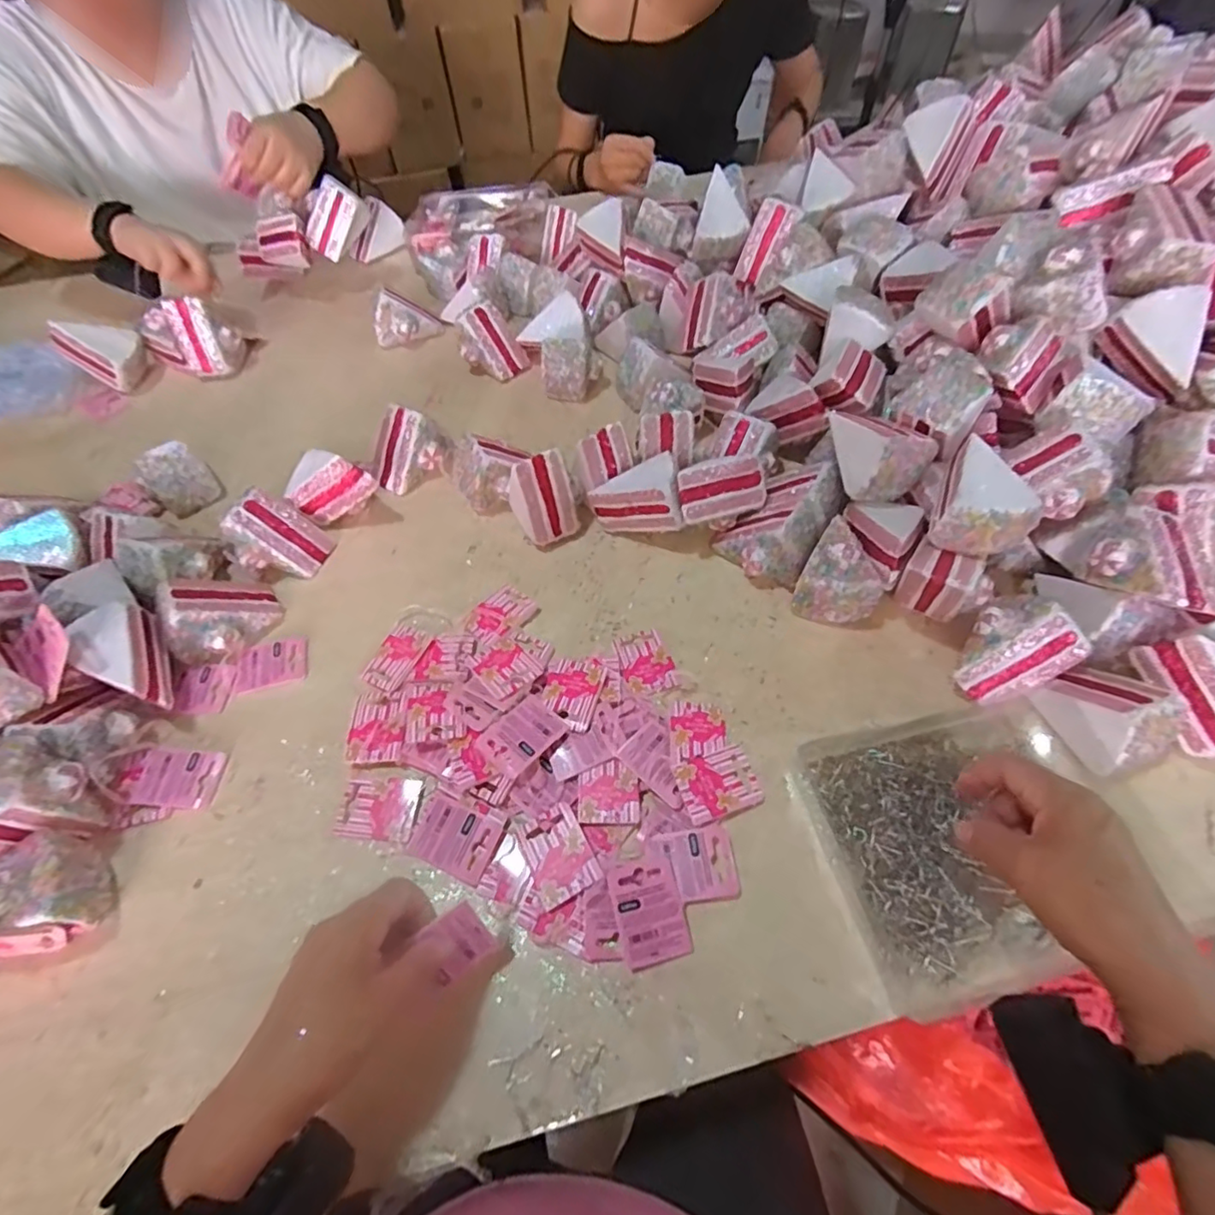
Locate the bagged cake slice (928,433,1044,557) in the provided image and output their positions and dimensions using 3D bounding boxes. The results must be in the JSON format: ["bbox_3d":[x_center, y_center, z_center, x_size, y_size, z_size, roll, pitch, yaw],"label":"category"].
[{"bbox_3d":[0.303,-0.083,0.470,0.072,0.051,0.082,26,62,19],"label":"bagged cake slice"}]

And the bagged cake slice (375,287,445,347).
[{"bbox_3d":[-0.264,-0.384,0.770,0.088,0.059,0.032,-19,57,-9],"label":"bagged cake slice"}]

